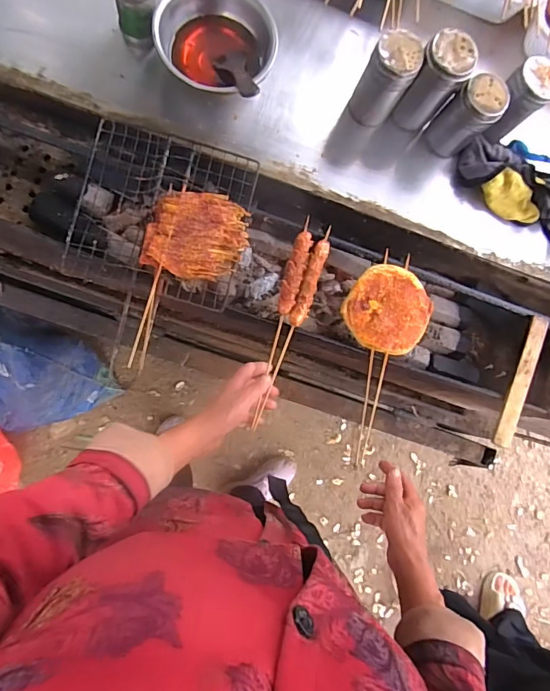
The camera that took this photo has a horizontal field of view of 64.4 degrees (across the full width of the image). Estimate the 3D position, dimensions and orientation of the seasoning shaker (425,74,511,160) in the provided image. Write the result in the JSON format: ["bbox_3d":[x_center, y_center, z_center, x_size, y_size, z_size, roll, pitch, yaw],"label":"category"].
[{"bbox_3d":[0.280,-0.331,0.639,0.057,0.117,0.059,1,85,-7],"label":"seasoning shaker"}]

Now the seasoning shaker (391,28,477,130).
[{"bbox_3d":[0.221,-0.368,0.618,0.067,0.120,0.071,1,85,-7],"label":"seasoning shaker"}]

